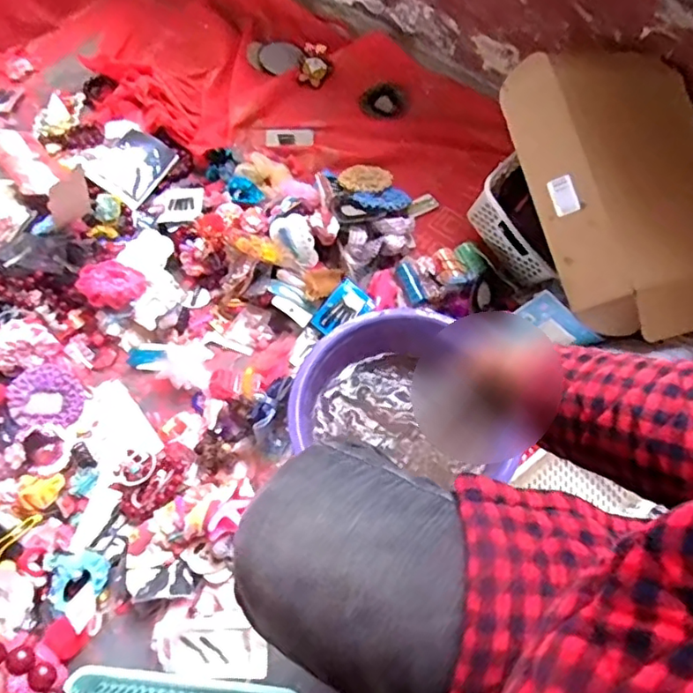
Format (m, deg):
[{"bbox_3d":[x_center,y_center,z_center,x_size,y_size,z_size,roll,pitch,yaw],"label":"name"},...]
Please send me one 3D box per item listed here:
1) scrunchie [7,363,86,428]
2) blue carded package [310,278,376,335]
[{"bbox_3d":[-0.423,0.069,0.834,0.094,0.029,0.085,-4,63,-6],"label":"scrunchie"},{"bbox_3d":[-0.005,-0.053,0.897,0.061,0.008,0.088,40,89,-5],"label":"blue carded package"}]

